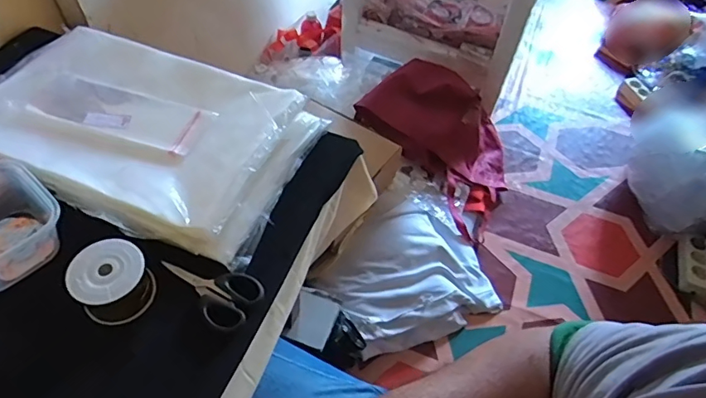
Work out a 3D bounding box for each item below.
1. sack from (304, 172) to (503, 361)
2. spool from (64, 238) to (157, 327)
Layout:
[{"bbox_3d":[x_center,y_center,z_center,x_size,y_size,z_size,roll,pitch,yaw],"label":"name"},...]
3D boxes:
[{"bbox_3d":[0.100,0.146,1.093,0.375,0.115,0.341,-22,57,-20],"label":"sack"},{"bbox_3d":[-0.233,0.082,0.475,0.062,0.054,0.066,2,53,-3],"label":"spool"}]

